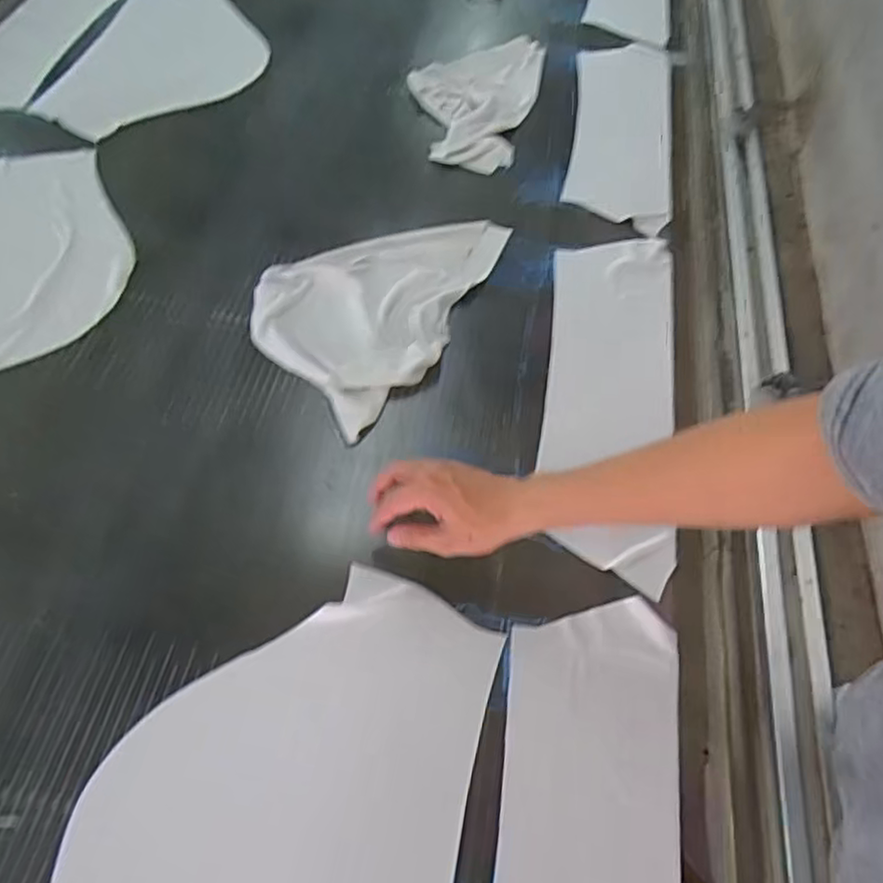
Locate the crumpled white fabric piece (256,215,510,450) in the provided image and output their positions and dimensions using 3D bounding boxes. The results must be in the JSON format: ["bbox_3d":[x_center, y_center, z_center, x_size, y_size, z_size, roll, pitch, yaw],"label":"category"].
[{"bbox_3d":[-0.049,-0.175,0.798,0.332,0.026,0.234,-37,66,-21],"label":"crumpled white fabric piece"}]

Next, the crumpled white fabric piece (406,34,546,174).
[{"bbox_3d":[0.047,-0.540,1.027,0.185,0.018,0.337,15,58,6],"label":"crumpled white fabric piece"}]

